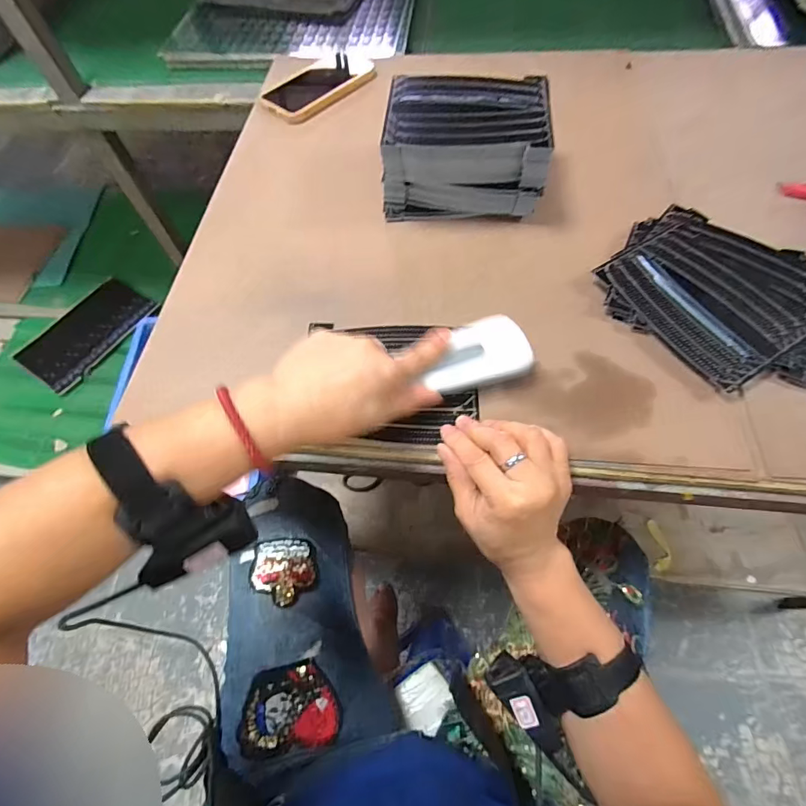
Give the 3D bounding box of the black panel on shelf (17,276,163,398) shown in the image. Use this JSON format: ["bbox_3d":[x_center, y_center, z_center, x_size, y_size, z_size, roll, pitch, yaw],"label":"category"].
[{"bbox_3d":[-0.953,-0.213,1.267,0.213,0.044,0.359,31,73,17],"label":"black panel on shelf"}]

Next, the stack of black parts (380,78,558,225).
[{"bbox_3d":[0.063,-0.270,0.450,0.168,0.088,0.123,5,65,5],"label":"stack of black parts"}]

